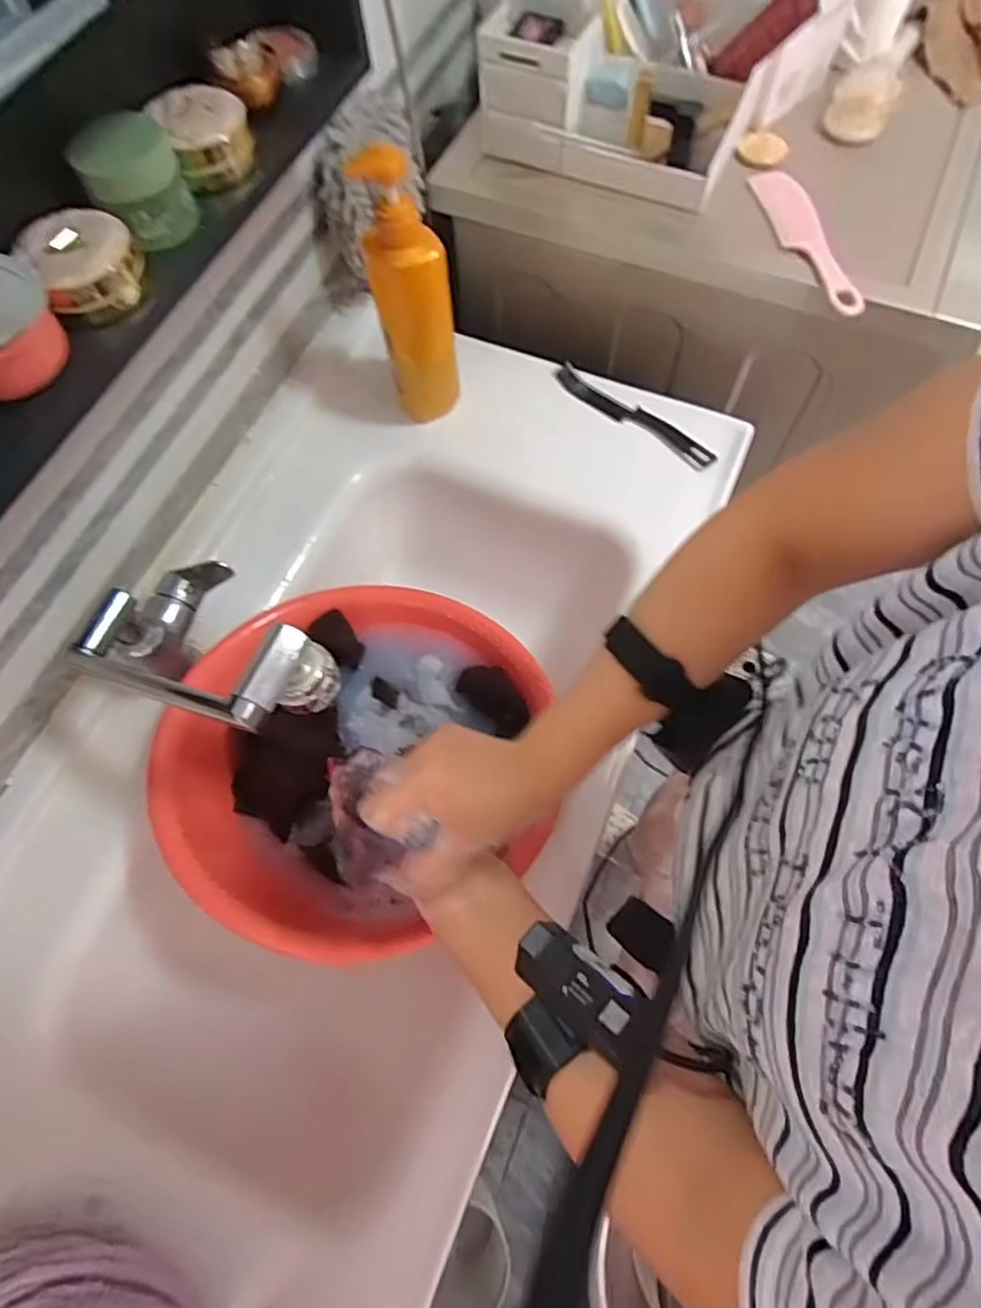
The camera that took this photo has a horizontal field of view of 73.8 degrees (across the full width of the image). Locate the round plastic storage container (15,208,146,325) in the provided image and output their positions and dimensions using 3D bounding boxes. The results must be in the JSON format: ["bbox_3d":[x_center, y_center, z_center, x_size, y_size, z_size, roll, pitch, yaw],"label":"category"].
[{"bbox_3d":[-0.260,-0.252,0.424,0.063,0.039,0.062,-1,67,3],"label":"round plastic storage container"}]

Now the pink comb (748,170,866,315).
[{"bbox_3d":[0.314,-0.417,0.654,0.046,0.013,0.211,-11,67,-1],"label":"pink comb"}]

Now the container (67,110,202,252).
[{"bbox_3d":[-0.230,-0.307,0.427,0.058,0.061,0.048,-26,68,-8],"label":"container"}]

